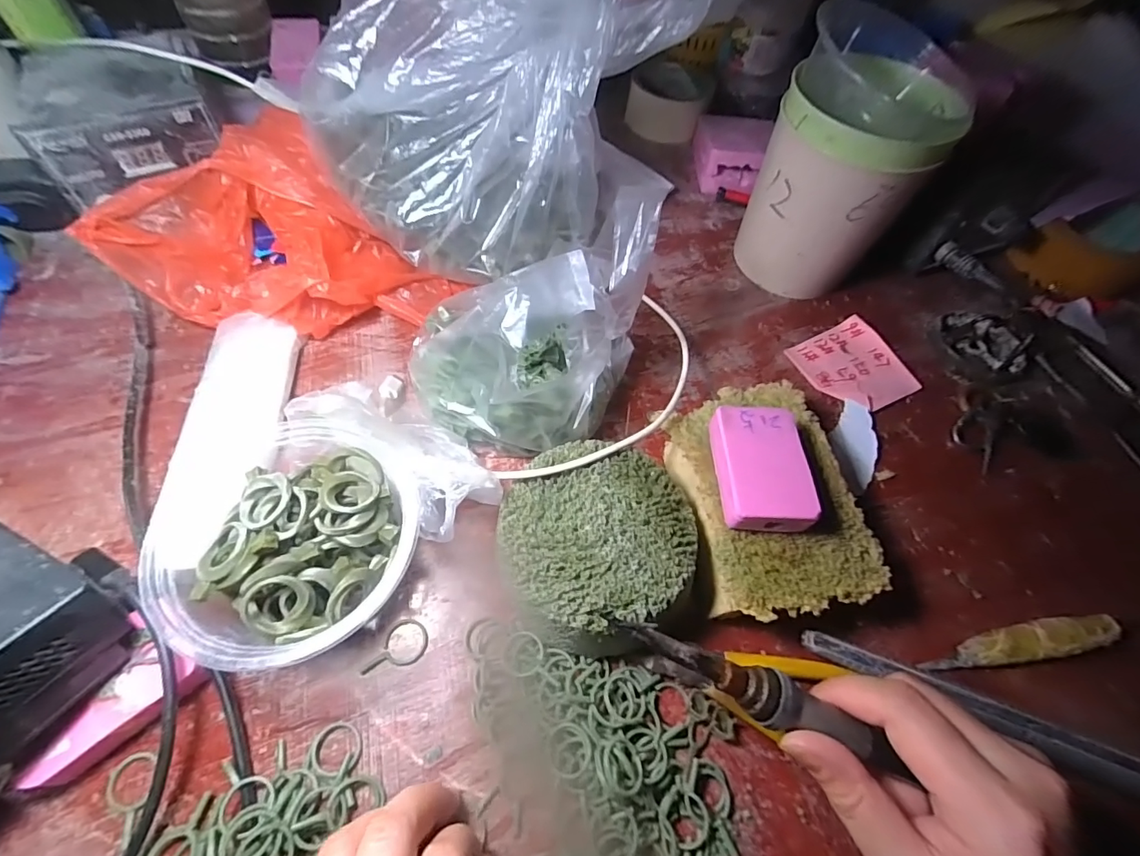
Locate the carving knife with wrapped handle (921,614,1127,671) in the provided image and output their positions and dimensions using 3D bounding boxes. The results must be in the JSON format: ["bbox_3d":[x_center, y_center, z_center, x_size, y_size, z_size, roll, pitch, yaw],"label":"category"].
[{"bbox_3d":[0.253,0.121,0.271,0.115,0.011,0.018,-6,59,-8],"label":"carving knife with wrapped handle"}]

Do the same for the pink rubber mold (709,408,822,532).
[{"bbox_3d":[0.102,0.023,0.263,0.047,0.024,0.068,1,60,-4],"label":"pink rubber mold"}]

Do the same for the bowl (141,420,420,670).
[{"bbox_3d":[-0.138,0.059,0.247,0.107,0.064,0.109,2,60,-3],"label":"bowl"}]

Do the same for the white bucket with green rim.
[{"bbox_3d":[0.195,-0.178,0.364,0.106,0.144,0.097,2,59,-3],"label":"white bucket with green rim"}]

